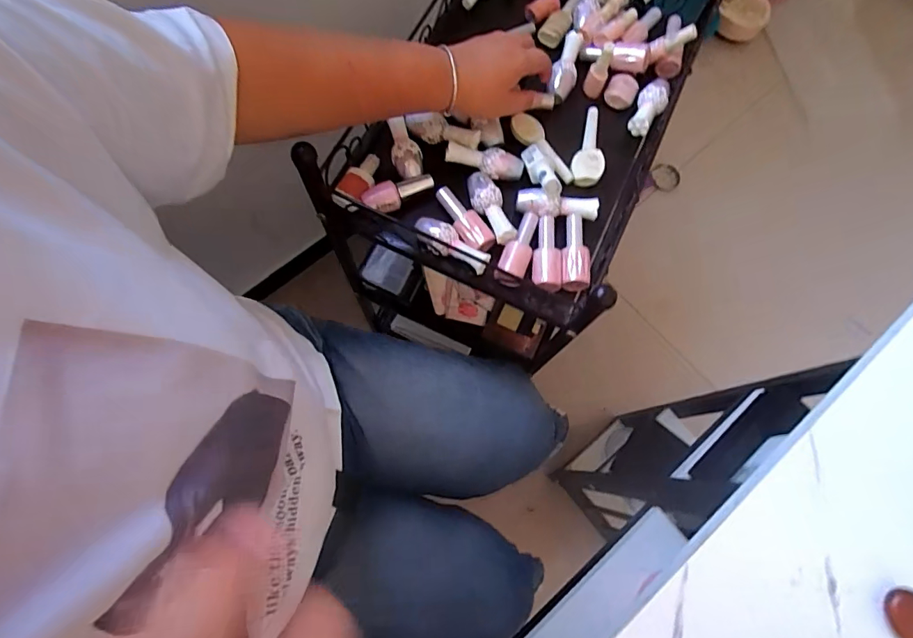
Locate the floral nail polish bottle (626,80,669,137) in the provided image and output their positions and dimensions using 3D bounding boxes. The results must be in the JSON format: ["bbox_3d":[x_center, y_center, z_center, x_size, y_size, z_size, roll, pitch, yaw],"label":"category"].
[{"bbox_3d":[0.237,-0.260,0.590,0.034,0.027,0.073,31,73,8],"label":"floral nail polish bottle"}]

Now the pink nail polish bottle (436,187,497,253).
[{"bbox_3d":[0.007,-0.113,0.531,0.033,0.017,0.087,-31,75,-12],"label":"pink nail polish bottle"}]

